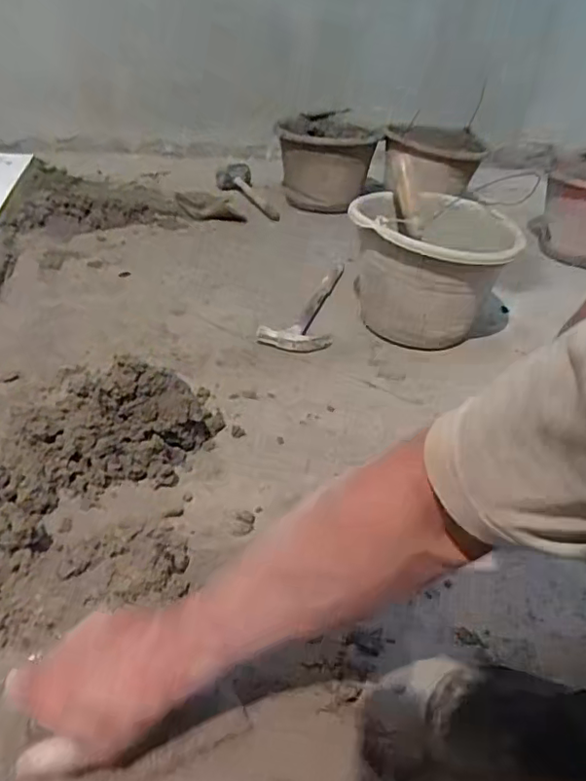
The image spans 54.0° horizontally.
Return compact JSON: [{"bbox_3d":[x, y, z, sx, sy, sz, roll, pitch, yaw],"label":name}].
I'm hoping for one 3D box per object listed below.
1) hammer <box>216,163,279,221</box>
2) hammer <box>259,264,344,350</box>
[{"bbox_3d":[-0.124,-0.524,1.498,0.101,0.057,0.285,-9,38,-19],"label":"hammer"},{"bbox_3d":[0.032,-0.166,1.068,0.122,0.044,0.321,12,36,8],"label":"hammer"}]

